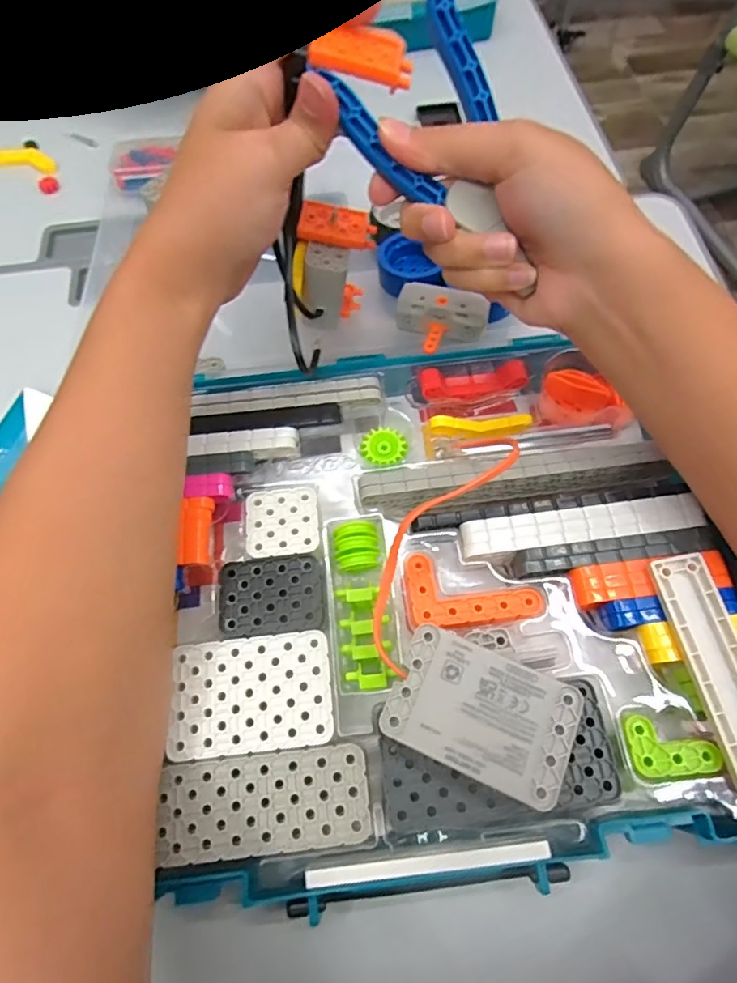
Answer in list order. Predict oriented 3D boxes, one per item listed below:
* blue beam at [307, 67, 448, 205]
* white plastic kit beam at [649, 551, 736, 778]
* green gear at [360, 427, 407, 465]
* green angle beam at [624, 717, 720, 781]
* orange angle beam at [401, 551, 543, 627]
[{"bbox_3d":[0.004,-0.150,0.237,0.072,0.010,0.011,42,70,-13],"label":"blue beam"},{"bbox_3d":[0.158,0.078,0.250,0.025,0.009,0.101,-10,65,-3],"label":"white plastic kit beam"},{"bbox_3d":[0.009,-0.026,0.317,0.024,0.005,0.021,-2,65,2],"label":"green gear"},{"bbox_3d":[0.133,0.111,0.242,0.035,0.004,0.025,-7,65,-1],"label":"green angle beam"},{"bbox_3d":[0.052,0.048,0.276,0.065,0.004,0.037,-5,65,0],"label":"orange angle beam"}]

